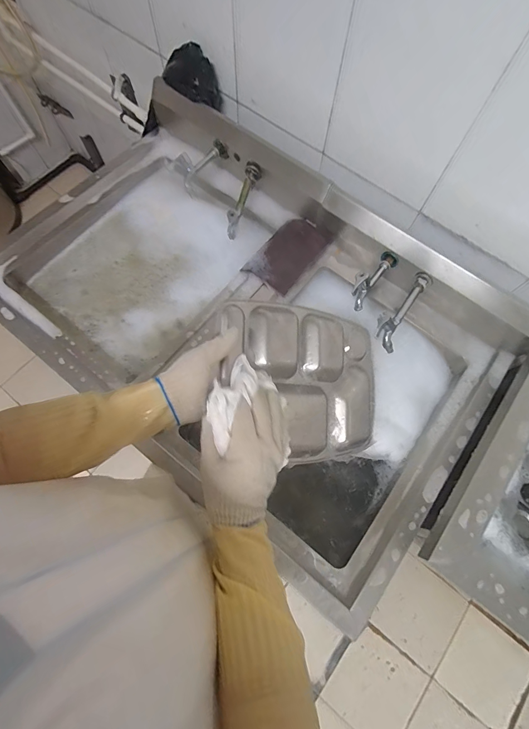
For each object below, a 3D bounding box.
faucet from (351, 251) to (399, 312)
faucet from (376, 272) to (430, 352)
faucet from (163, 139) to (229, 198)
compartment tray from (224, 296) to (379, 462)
[{"bbox_3d":[0.257,-0.210,0.813,0.048,0.067,0.176,38,74,11],"label":"faucet"},{"bbox_3d":[0.328,-0.129,0.815,0.070,0.066,0.216,36,74,10],"label":"faucet"},{"bbox_3d":[-0.170,-0.536,0.924,0.163,0.085,0.077,-41,77,-13],"label":"faucet"},{"bbox_3d":[0.082,0.032,0.586,0.323,0.040,0.259,5,80,-34],"label":"compartment tray"}]

